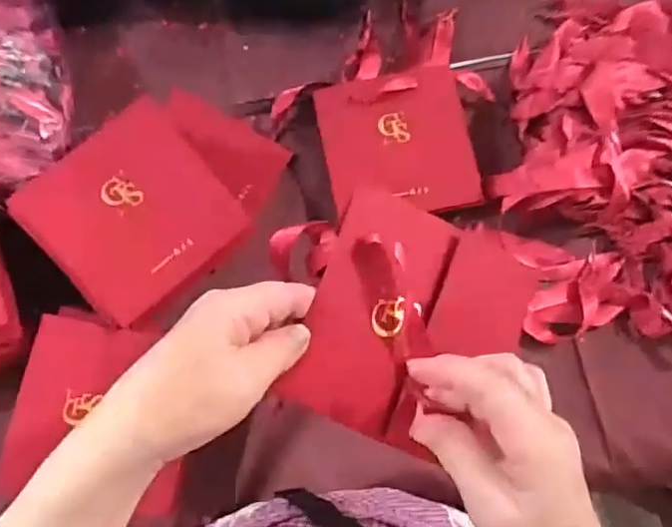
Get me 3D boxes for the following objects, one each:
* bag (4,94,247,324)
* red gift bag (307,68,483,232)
[{"bbox_3d":[-0.170,-0.041,0.497,0.148,0.023,0.143,-39,97,-2],"label":"bag"},{"bbox_3d":[0.061,-0.117,0.574,0.142,0.020,0.146,-11,82,0],"label":"red gift bag"}]

